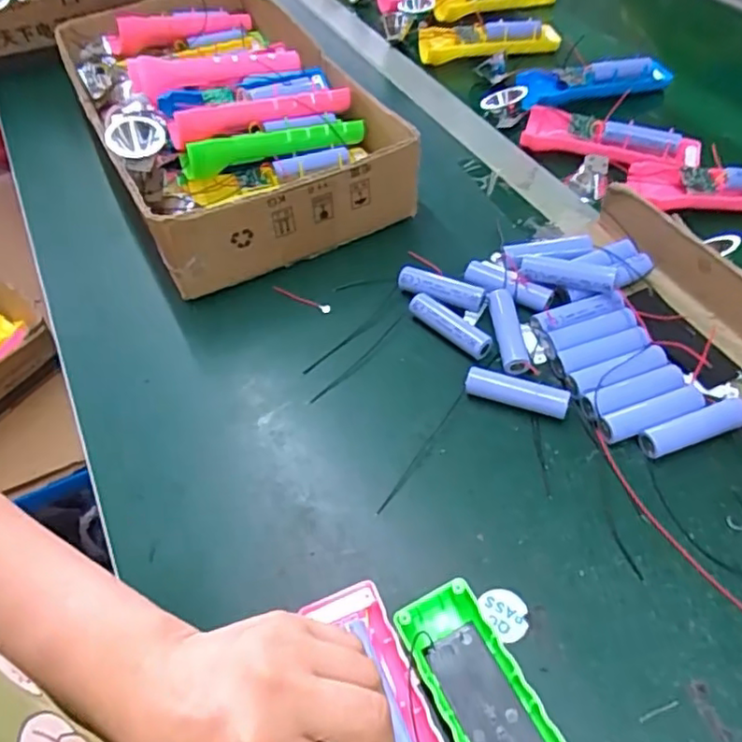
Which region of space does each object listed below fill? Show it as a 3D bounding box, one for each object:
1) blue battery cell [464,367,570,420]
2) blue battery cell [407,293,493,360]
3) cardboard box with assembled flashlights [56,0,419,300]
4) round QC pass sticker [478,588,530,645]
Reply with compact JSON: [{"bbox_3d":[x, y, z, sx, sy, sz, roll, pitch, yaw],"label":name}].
[{"bbox_3d":[0.093,0.015,0.405,0.065,0.021,0.016,19,56,19],"label":"blue battery cell"},{"bbox_3d":[0.055,-0.032,0.447,0.019,0.016,0.066,-39,58,-23],"label":"blue battery cell"},{"bbox_3d":[-0.146,-0.253,0.597,0.214,0.082,0.424,-25,54,-13],"label":"cardboard box with assembled flashlights"},{"bbox_3d":[0.072,0.128,0.331,0.022,0.004,0.027,-24,54,-13],"label":"round QC pass sticker"}]

